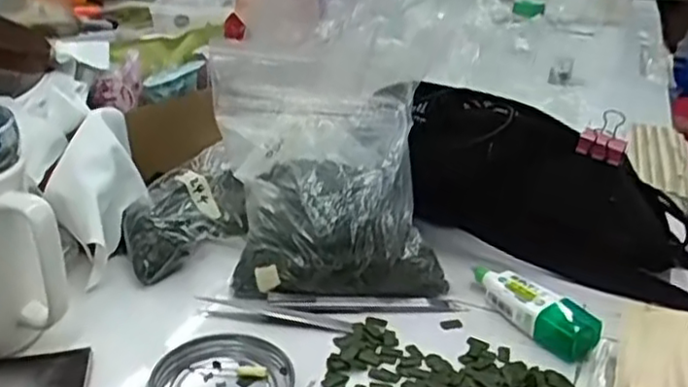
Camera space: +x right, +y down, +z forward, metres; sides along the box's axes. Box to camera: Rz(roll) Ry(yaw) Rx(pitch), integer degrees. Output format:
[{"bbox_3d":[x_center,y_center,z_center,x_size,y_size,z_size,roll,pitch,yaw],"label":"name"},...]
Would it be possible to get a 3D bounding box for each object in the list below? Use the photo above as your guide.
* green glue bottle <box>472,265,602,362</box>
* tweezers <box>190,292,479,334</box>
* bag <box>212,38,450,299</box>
[{"bbox_3d":[0.122,0.074,0.462,0.024,0.026,0.095,-16,31,-32],"label":"green glue bottle"},{"bbox_3d":[-0.003,0.077,0.461,0.181,0.011,0.032,0,26,-5],"label":"tweezers"},{"bbox_3d":[-0.021,-0.022,0.499,0.158,0.043,0.197,-6,67,-3],"label":"bag"}]

